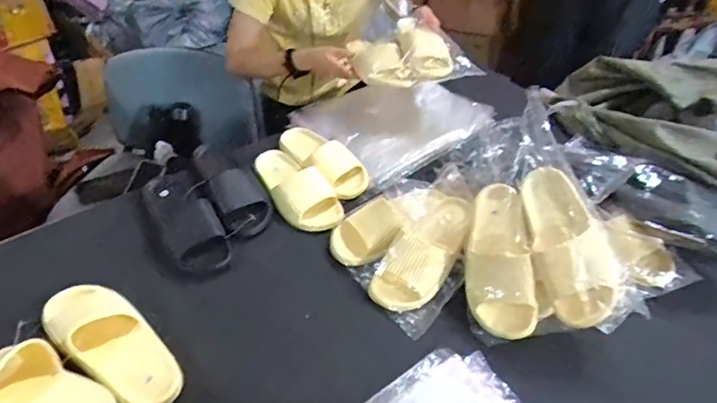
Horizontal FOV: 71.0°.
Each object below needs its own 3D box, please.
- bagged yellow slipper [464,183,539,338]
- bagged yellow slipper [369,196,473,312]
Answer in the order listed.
[{"bbox_3d":[0.228,0.087,0.807,0.102,0.072,0.248,2,71,-1],"label":"bagged yellow slipper"},{"bbox_3d":[0.121,0.085,0.857,0.102,0.065,0.242,32,72,25],"label":"bagged yellow slipper"}]

